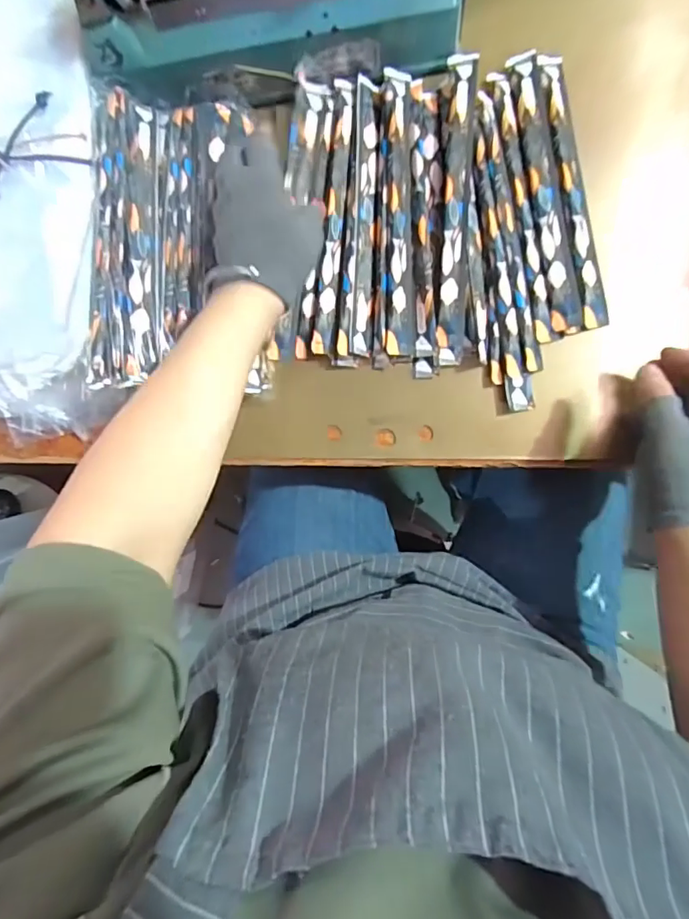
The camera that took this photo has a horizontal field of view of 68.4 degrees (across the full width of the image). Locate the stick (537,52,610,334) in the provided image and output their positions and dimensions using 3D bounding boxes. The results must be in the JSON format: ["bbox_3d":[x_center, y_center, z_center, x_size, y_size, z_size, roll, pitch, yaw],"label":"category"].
[{"bbox_3d":[0.196,-0.234,0.439,0.025,0.013,0.241,-10,88,4],"label":"stick"}]

